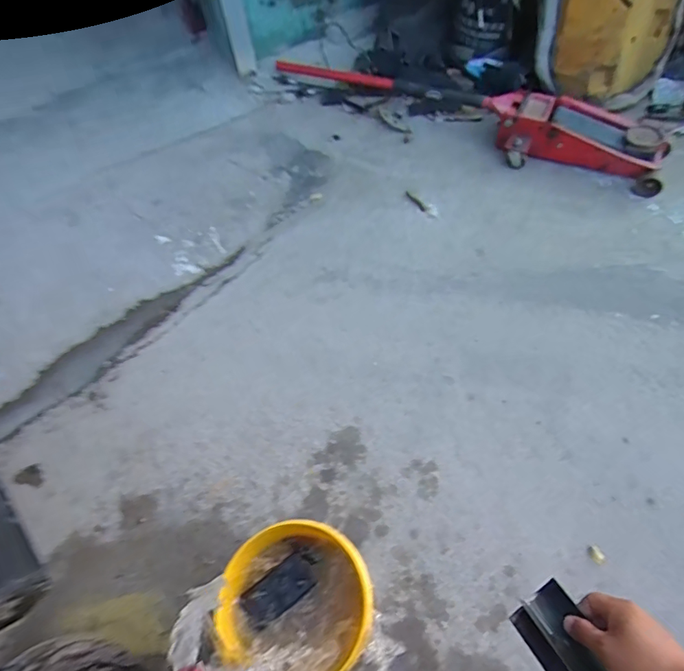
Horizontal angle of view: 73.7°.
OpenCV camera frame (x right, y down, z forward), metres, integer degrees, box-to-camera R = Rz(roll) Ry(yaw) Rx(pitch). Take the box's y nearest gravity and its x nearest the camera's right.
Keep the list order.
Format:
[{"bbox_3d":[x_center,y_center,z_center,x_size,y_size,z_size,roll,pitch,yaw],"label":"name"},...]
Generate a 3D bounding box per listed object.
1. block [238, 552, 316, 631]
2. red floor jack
[{"bbox_3d":[-0.115,0.465,0.836,0.127,0.016,0.069,-35,62,-16],"label":"block"},{"bbox_3d":[0.430,-0.874,1.686,1.461,0.183,0.328,28,64,20],"label":"red floor jack"}]

